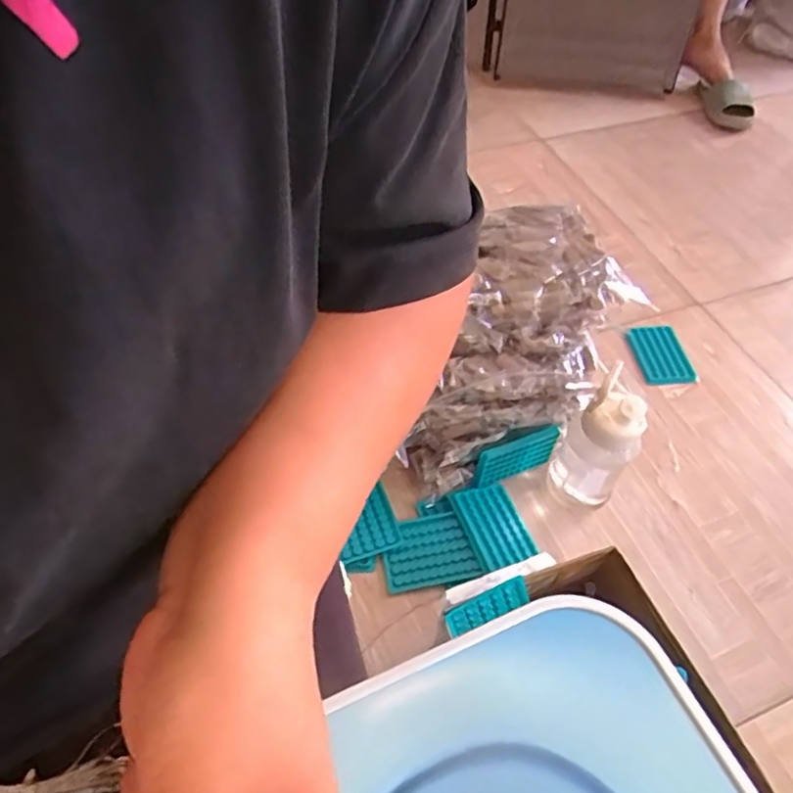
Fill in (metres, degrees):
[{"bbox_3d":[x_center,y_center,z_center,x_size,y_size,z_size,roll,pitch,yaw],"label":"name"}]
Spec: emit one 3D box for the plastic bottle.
[{"bbox_3d":[0.259,0.064,0.809,0.071,0.216,0.089,-27,58,-22],"label":"plastic bottle"}]

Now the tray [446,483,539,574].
[{"bbox_3d":[0.130,0.176,0.845,0.084,0.015,0.116,-15,55,-14],"label":"tray"}]

